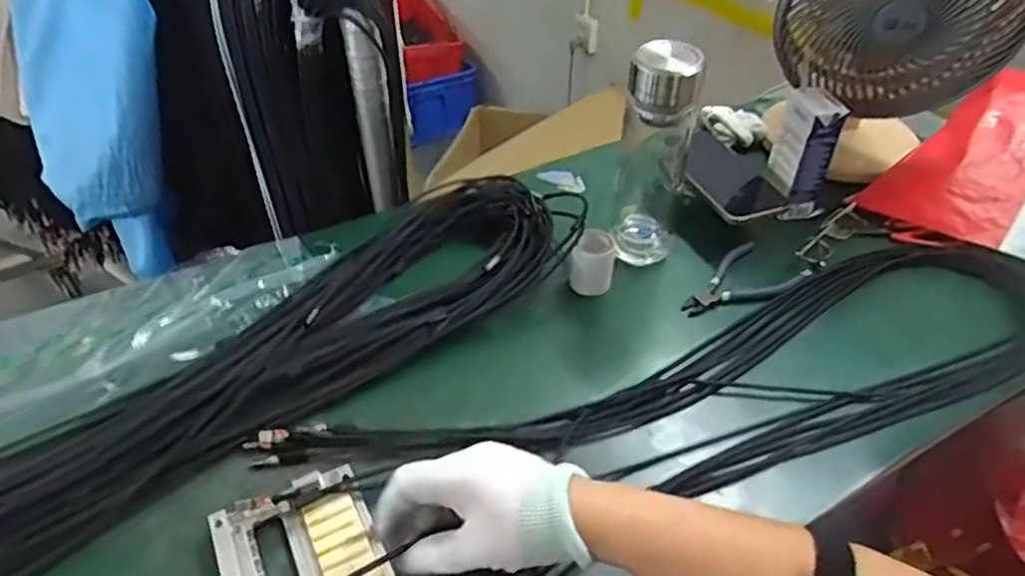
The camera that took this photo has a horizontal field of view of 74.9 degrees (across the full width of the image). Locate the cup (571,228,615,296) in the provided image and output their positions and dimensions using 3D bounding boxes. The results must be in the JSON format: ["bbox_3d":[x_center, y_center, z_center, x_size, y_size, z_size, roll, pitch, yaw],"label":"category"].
[{"bbox_3d":[0.078,-0.025,0.654,0.037,0.052,0.037,1,42,-1],"label":"cup"}]

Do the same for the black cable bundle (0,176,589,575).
[{"bbox_3d":[-0.246,0.075,0.536,0.756,0.051,0.166,-27,49,-28],"label":"black cable bundle"}]

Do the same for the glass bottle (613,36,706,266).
[{"bbox_3d":[0.139,-0.127,0.651,0.068,0.218,0.059,12,43,11],"label":"glass bottle"}]

